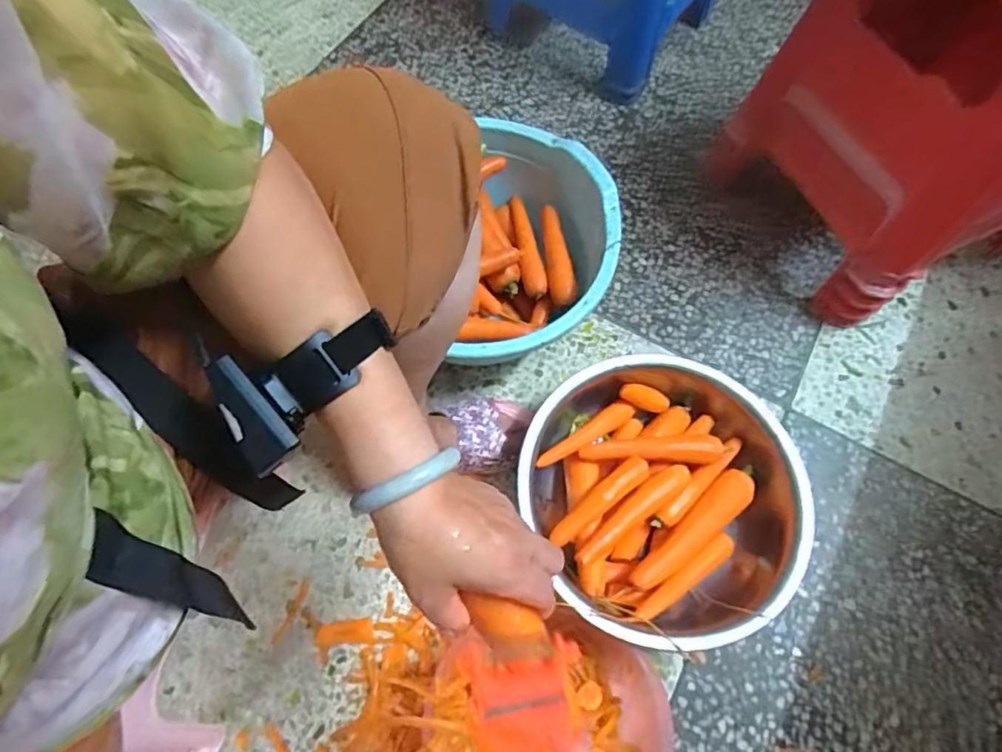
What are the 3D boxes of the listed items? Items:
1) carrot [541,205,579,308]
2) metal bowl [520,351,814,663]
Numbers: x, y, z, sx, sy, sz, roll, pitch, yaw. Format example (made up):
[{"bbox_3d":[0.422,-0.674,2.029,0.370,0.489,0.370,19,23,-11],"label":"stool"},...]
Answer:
[{"bbox_3d":[0.085,-0.174,0.811,0.040,0.031,0.145,-3,67,-2],"label":"carrot"},{"bbox_3d":[0.208,0.148,0.713,0.307,0.122,0.326,0,67,1],"label":"metal bowl"}]

